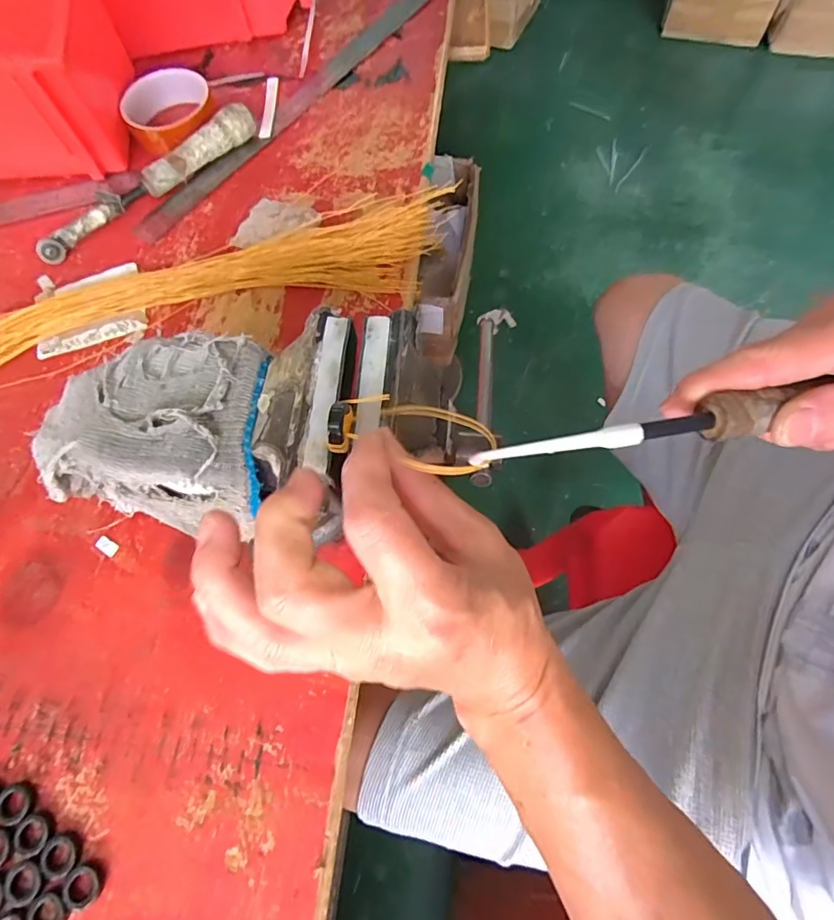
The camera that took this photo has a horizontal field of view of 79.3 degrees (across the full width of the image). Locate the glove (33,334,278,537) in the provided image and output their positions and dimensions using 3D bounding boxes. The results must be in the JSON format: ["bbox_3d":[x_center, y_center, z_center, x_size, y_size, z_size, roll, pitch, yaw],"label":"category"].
[{"bbox_3d":[-0.144,-0.026,0.276,0.135,0.051,0.104,7,69,7],"label":"glove"}]

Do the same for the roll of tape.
[{"bbox_3d":[-0.238,-0.338,0.485,0.077,0.035,0.077,-1,69,3],"label":"roll of tape"}]

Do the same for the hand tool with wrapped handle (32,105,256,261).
[{"bbox_3d":[-0.245,-0.255,0.453,0.222,0.036,0.032,-40,71,-11],"label":"hand tool with wrapped handle"}]

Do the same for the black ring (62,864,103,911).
[{"bbox_3d":[-0.182,0.232,0.273,0.019,0.004,0.019,-1,69,3],"label":"black ring"}]

